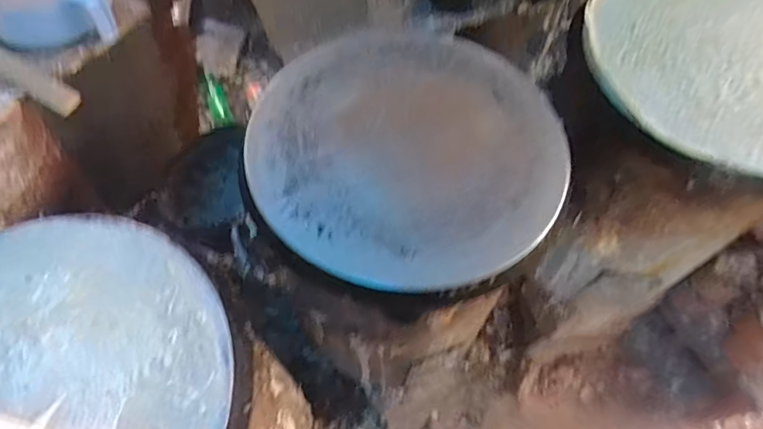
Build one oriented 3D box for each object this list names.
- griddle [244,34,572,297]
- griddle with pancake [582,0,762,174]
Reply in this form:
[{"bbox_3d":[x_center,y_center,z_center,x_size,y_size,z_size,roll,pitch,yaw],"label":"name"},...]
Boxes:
[{"bbox_3d":[0.038,-0.064,0.772,0.419,0.416,0.044,-28,21,20],"label":"griddle"},{"bbox_3d":[0.437,-0.195,0.642,0.341,0.049,0.314,0,60,0],"label":"griddle with pancake"}]

